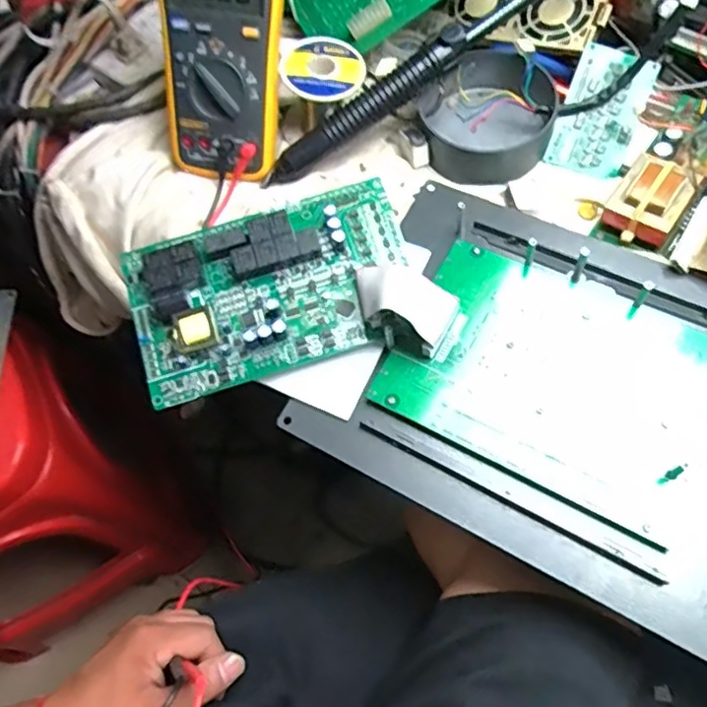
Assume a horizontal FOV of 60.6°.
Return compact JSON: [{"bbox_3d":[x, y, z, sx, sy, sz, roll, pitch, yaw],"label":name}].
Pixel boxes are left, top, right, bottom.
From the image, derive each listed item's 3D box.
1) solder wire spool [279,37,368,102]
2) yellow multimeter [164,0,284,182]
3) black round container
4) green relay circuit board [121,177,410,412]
[{"bbox_3d":[-0.021,-0.217,0.460,0.061,0.014,0.052,-32,81,-18],"label":"solder wire spool"},{"bbox_3d":[-0.101,-0.225,0.455,0.088,0.182,0.037,13,33,9],"label":"yellow multimeter"},{"bbox_3d":[0.109,-0.192,0.494,0.105,0.060,0.103,-1,66,3],"label":"black round container"},{"bbox_3d":[-0.058,-0.050,0.426,0.199,0.033,0.115,-19,66,-5],"label":"green relay circuit board"}]

